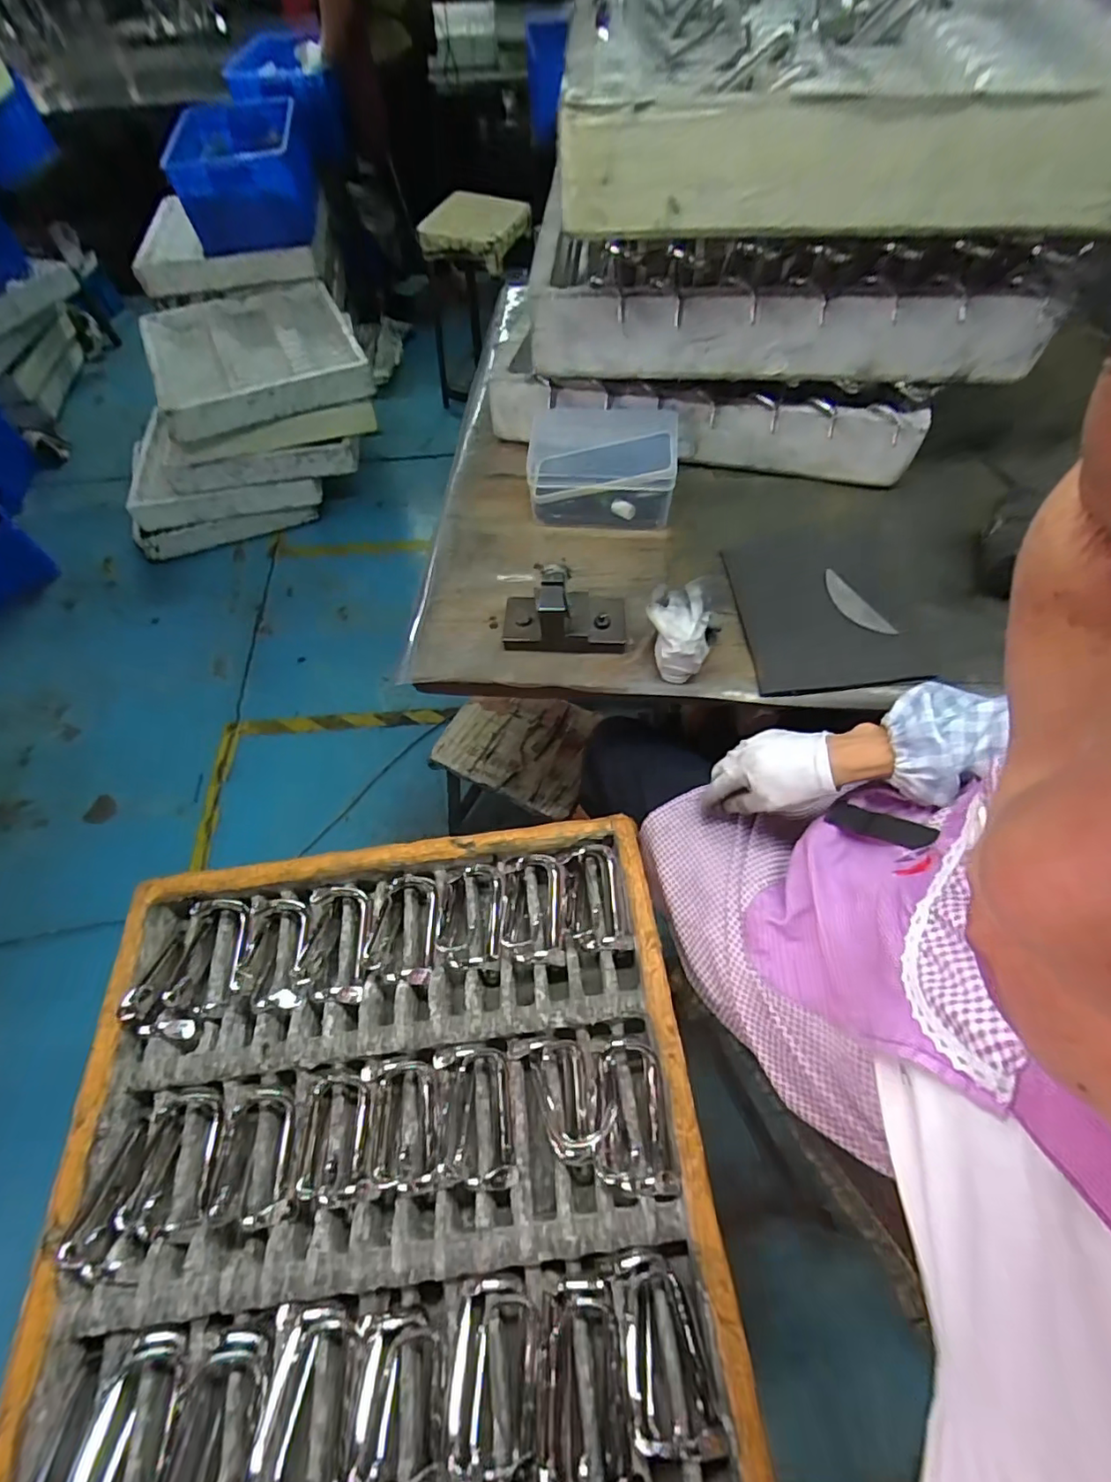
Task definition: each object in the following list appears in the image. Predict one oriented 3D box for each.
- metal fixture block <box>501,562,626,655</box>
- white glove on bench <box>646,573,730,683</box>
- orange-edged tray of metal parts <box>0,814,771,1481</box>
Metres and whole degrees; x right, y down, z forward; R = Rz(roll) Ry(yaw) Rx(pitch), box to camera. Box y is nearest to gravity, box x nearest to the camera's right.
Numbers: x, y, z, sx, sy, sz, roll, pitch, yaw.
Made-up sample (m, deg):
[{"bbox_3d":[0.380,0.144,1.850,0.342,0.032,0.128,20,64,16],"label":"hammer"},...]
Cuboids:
[{"bbox_3d":[0.010,-0.144,0.619,0.130,0.076,0.067,0,60,3],"label":"metal fixture block"},{"bbox_3d":[0.134,-0.123,0.604,0.069,0.064,0.098,20,63,14],"label":"white glove on bench"},{"bbox_3d":[-0.151,0.362,0.526,0.543,0.082,0.529,-8,60,-1],"label":"orange-edged tray of metal parts"}]

